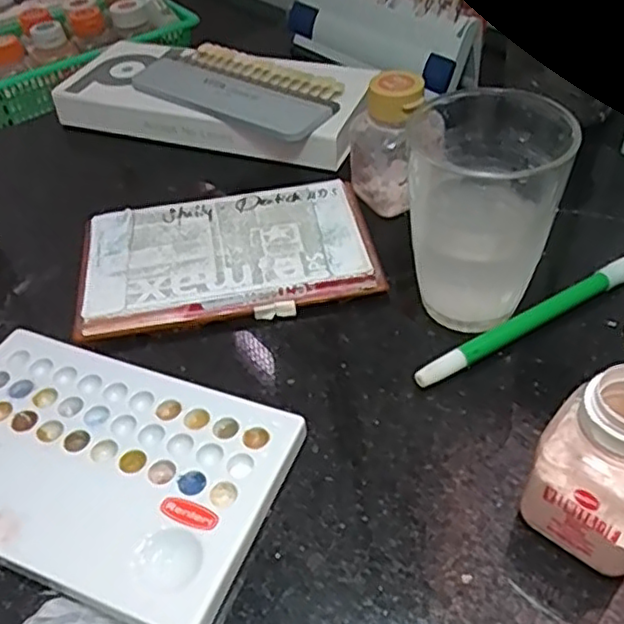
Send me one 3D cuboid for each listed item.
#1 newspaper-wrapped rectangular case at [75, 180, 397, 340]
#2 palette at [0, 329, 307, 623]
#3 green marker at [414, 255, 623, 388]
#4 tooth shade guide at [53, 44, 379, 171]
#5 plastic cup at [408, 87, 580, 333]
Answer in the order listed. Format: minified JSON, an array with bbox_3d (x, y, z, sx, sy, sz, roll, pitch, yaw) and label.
[{"bbox_3d":[-0.044,-0.030,0.350,0.148,0.016,0.089,-9,45,-3],"label":"newspaper-wrapped rectangular case"},{"bbox_3d":[-0.089,0.061,0.266,0.151,0.013,0.093,15,48,19],"label":"palette"},{"bbox_3d":[0.108,0.001,0.308,0.142,0.011,0.009,-24,48,-18],"label":"green marker"},{"bbox_3d":[-0.065,-0.150,0.454,0.212,0.025,0.100,20,50,24],"label":"tooth shade guide"},{"bbox_3d":[0.075,-0.041,0.298,0.062,0.089,0.066,5,46,10],"label":"plastic cup"}]

